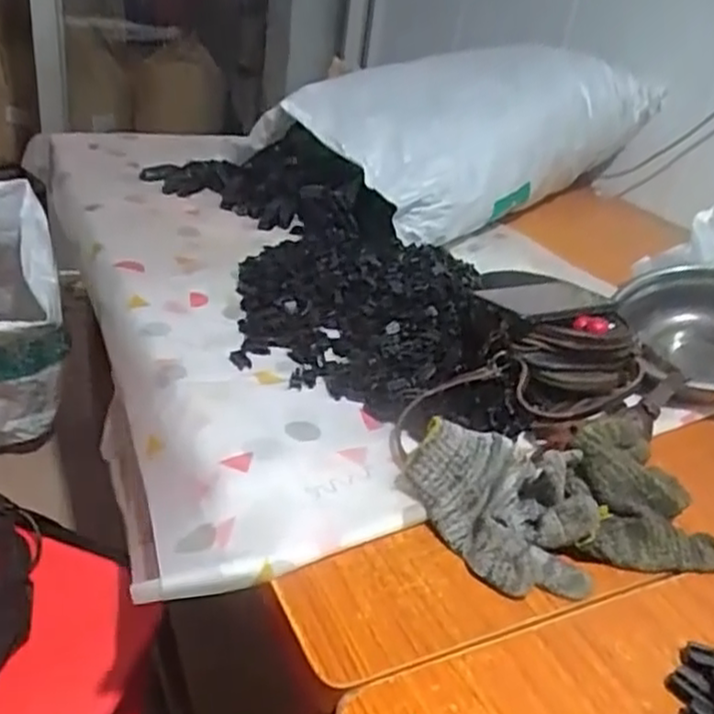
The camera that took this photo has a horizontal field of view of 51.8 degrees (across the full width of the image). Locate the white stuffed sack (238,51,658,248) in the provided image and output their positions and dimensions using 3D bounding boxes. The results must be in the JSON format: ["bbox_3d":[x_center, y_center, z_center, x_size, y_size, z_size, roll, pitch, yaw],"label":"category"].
[{"bbox_3d":[0.192,-0.397,1.241,0.339,0.215,0.663,30,38,32],"label":"white stuffed sack"}]

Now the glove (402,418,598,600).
[{"bbox_3d":[0.106,0.111,0.555,0.147,0.050,0.121,13,32,10],"label":"glove"}]

